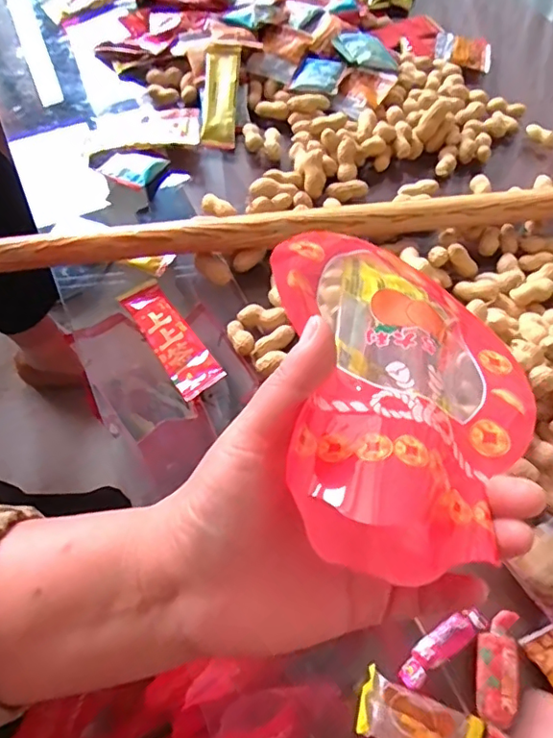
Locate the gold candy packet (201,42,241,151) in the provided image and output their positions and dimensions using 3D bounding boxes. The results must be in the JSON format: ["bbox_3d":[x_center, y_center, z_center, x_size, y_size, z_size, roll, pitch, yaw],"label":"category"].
[{"bbox_3d":[-0.054,-0.260,0.528,0.033,0.016,0.105,3,85,-1],"label":"gold candy packet"}]

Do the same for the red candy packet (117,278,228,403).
[{"bbox_3d":[-0.081,-0.024,0.416,0.033,0.019,0.101,-32,66,-18],"label":"red candy packet"}]

